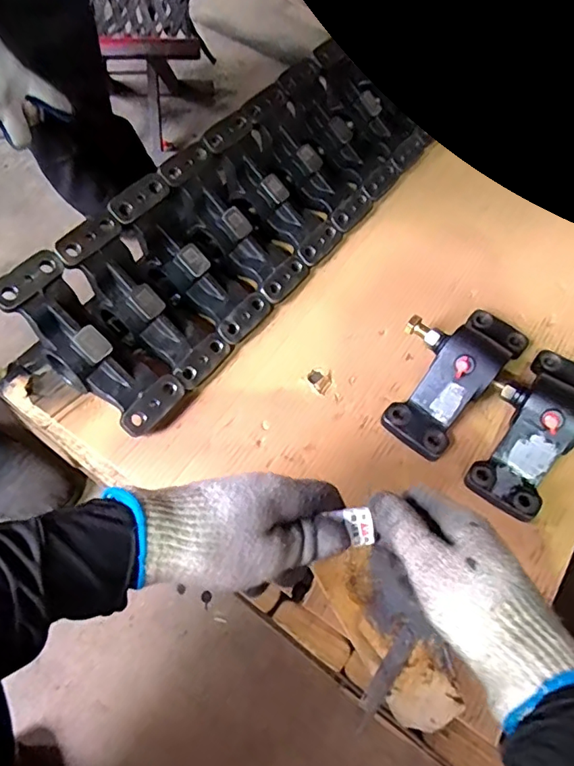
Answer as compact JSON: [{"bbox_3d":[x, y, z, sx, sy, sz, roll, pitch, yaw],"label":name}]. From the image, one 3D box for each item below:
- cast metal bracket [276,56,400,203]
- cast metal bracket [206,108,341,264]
[{"bbox_3d":[0.079,-0.382,0.804,0.221,0.042,0.081,49,66,-12],"label":"cast metal bracket"},{"bbox_3d":[-0.018,-0.270,0.746,0.220,0.054,0.101,49,65,-12],"label":"cast metal bracket"}]

